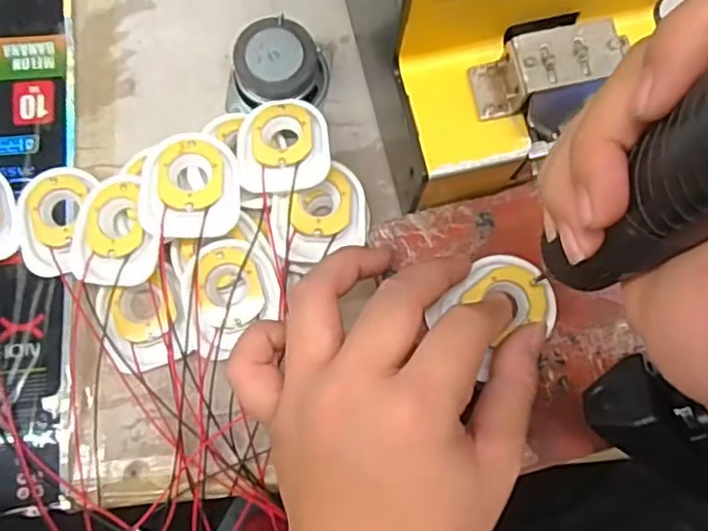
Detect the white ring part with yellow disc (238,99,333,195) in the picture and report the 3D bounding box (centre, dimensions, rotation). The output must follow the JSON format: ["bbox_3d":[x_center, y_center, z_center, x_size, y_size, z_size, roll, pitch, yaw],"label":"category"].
[{"bbox_3d":[-0.036,-0.063,0.344,0.047,0.007,0.055,-2,66,6],"label":"white ring part with yellow disc"}]

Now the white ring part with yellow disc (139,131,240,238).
[{"bbox_3d":[-0.084,-0.040,0.331,0.048,0.010,0.055,-8,78,-3],"label":"white ring part with yellow disc"}]

